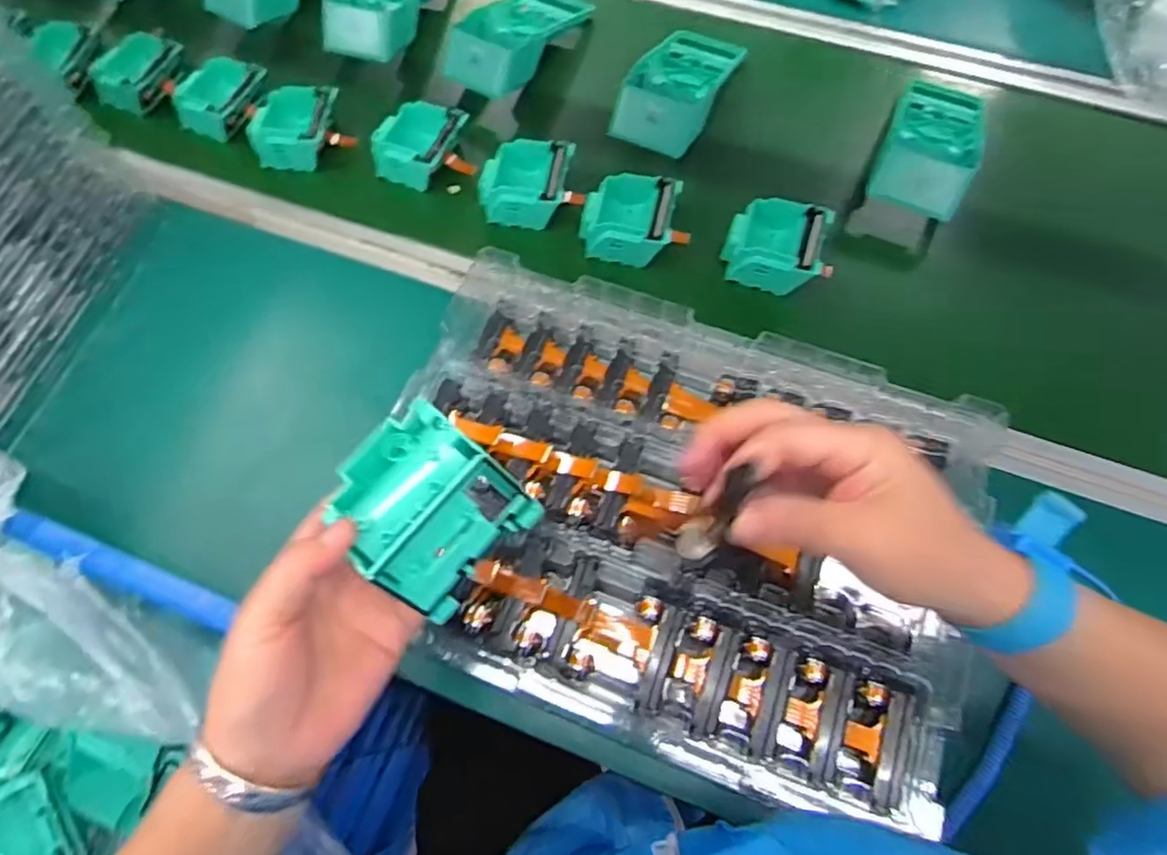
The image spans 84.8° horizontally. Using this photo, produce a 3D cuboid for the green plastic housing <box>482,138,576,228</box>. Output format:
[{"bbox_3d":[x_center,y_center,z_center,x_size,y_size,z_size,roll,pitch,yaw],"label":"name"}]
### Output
[{"bbox_3d":[-0.053,-0.225,0.595,0.081,0.037,0.083,8,68,5],"label":"green plastic housing"}]

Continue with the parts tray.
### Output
[{"bbox_3d":[0.055,0.047,0.417,0.386,0.043,0.268,20,70,10],"label":"parts tray"}]

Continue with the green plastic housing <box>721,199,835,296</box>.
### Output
[{"bbox_3d":[0.171,-0.160,0.575,0.083,0.045,0.080,14,69,8],"label":"green plastic housing"}]

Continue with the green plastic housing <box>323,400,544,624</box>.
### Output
[{"bbox_3d":[-0.076,0.033,0.294,0.085,0.032,0.071,41,74,17],"label":"green plastic housing"}]

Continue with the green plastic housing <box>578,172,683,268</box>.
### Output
[{"bbox_3d":[0.042,-0.190,0.578,0.079,0.038,0.076,11,68,6],"label":"green plastic housing"}]

